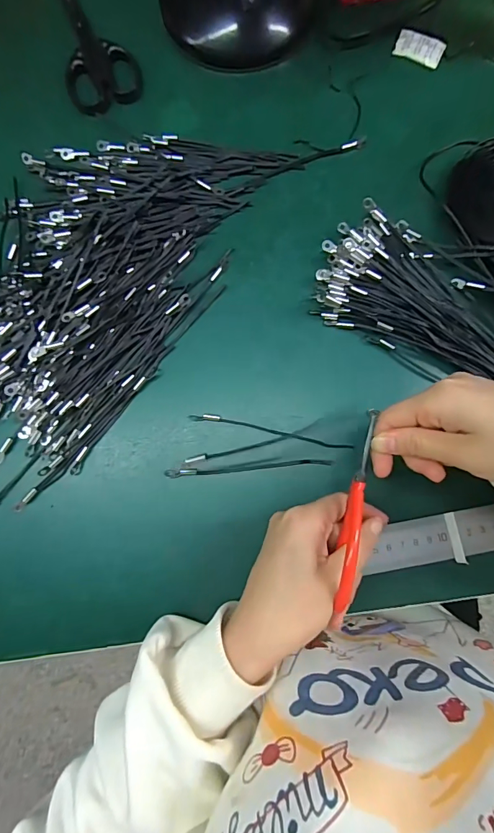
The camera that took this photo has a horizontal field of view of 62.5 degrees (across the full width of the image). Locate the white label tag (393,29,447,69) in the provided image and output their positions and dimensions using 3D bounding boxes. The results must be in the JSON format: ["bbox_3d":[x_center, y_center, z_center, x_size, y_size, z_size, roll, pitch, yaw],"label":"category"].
[{"bbox_3d":[0.148,-0.316,0.349,0.041,0.004,0.022,26,97,7],"label":"white label tag"}]

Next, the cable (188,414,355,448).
[{"bbox_3d":[0.018,0.011,0.313,0.125,0.007,0.008,11,84,2],"label":"cable"}]

